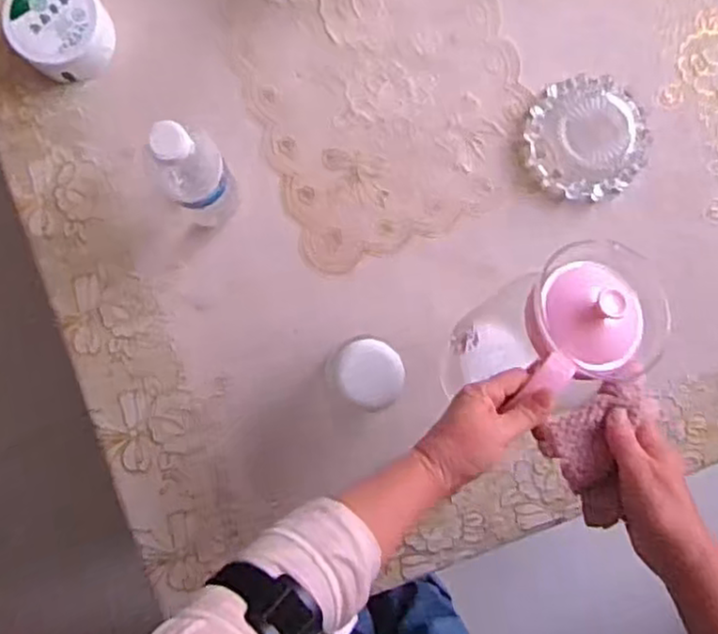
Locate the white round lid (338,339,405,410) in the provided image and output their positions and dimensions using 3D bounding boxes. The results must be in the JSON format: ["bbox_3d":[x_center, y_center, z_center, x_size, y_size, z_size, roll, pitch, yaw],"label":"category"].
[{"bbox_3d":[0.011,0.051,0.645,0.057,0.020,0.061,0,88,-2],"label":"white round lid"}]

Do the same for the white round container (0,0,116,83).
[{"bbox_3d":[-0.298,-0.288,0.720,0.097,0.055,0.089,0,88,-2],"label":"white round container"}]

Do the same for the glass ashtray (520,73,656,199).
[{"bbox_3d":[0.239,-0.188,0.755,0.124,0.027,0.124,0,88,-2],"label":"glass ashtray"}]

